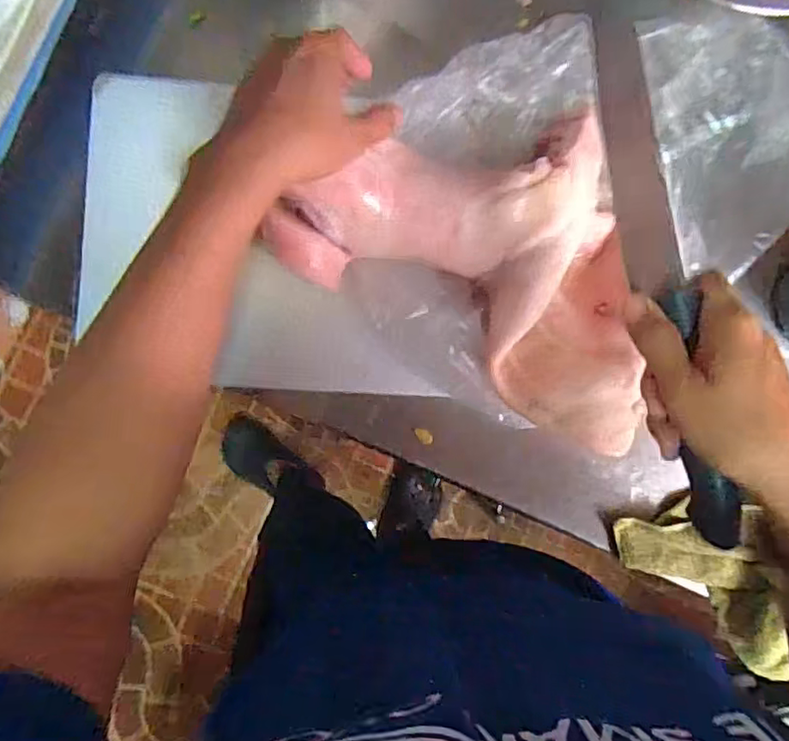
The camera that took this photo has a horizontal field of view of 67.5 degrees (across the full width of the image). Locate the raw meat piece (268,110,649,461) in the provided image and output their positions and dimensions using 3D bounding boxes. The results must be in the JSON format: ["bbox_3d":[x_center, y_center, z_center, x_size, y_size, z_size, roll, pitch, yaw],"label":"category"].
[{"bbox_3d":[0.072,-0.082,0.390,0.258,0.064,0.169,30,87,-2],"label":"raw meat piece"}]

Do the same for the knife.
[{"bbox_3d":[0.140,-0.052,0.311,0.014,0.043,0.285,-11,87,-3],"label":"knife"}]

